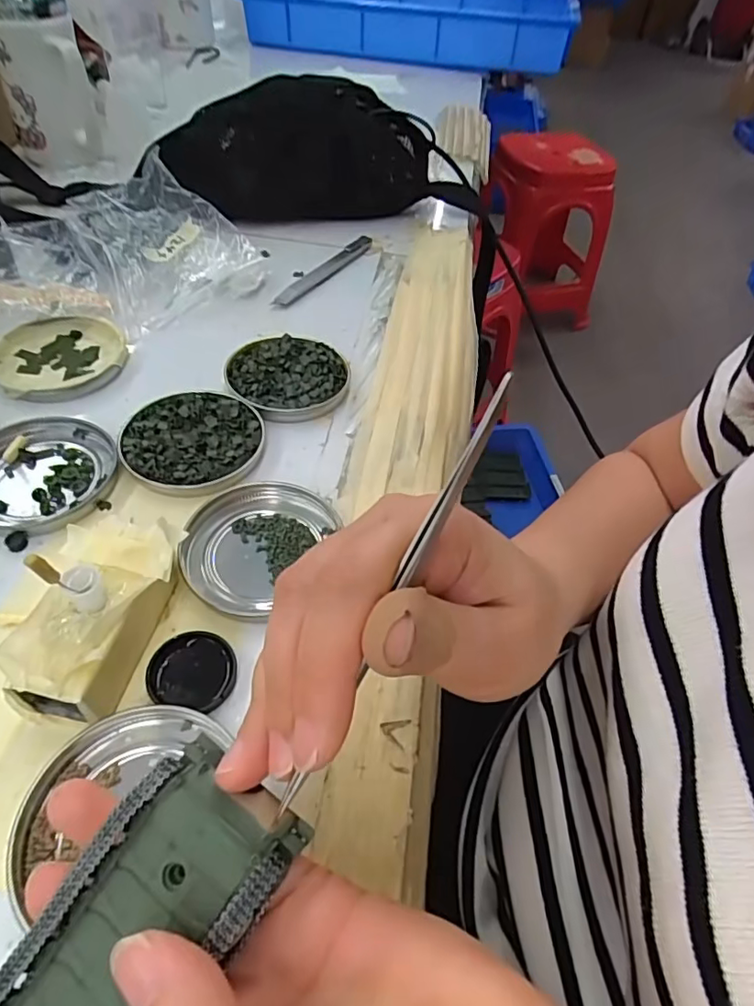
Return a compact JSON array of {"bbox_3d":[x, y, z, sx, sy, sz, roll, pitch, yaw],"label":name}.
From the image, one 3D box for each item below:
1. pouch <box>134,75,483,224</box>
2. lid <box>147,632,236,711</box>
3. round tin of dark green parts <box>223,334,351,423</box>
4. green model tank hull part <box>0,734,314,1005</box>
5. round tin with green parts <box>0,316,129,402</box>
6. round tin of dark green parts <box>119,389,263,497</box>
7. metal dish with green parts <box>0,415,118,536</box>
[{"bbox_3d":[-0.048,-0.318,0.514,0.279,0.098,0.044,-5,51,-9],"label":"pouch"},{"bbox_3d":[-0.078,0.071,0.243,0.037,0.006,0.031,8,50,2],"label":"lid"},{"bbox_3d":[-0.057,-0.084,0.370,0.077,0.012,0.075,2,50,-3],"label":"round tin of dark green parts"},{"bbox_3d":[-0.062,0.111,0.138,0.043,0.018,0.093,31,76,20],"label":"green model tank hull part"},{"bbox_3d":[-0.206,-0.095,0.370,0.079,0.013,0.074,2,50,-3],"label":"round tin with green parts"},{"bbox_3d":[-0.105,-0.037,0.327,0.076,0.010,0.075,2,50,-3],"label":"round tin of dark green parts"},{"bbox_3d":[-0.184,-0.016,0.305,0.074,0.009,0.079,2,50,-3],"label":"metal dish with green parts"}]

